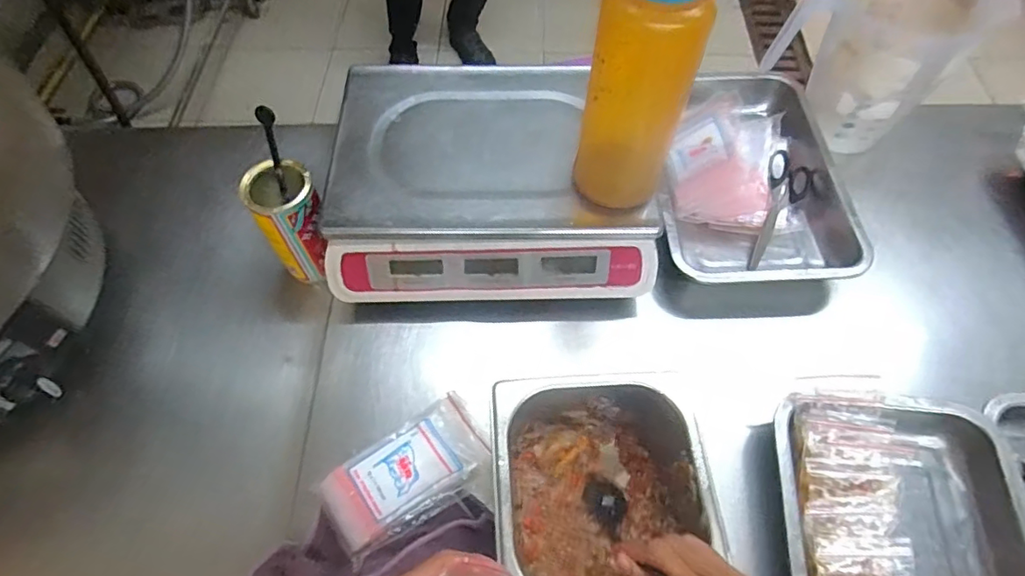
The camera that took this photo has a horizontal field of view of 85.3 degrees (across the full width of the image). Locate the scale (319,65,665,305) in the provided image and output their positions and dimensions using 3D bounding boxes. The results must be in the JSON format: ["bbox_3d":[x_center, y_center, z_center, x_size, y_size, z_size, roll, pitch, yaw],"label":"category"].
[{"bbox_3d":[-0.026,-0.117,0.607,0.328,0.111,0.257,-1,60,-1],"label":"scale"}]

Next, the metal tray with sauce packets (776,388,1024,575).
[{"bbox_3d":[0.315,0.220,0.449,0.188,0.051,0.264,5,60,3],"label":"metal tray with sauce packets"}]

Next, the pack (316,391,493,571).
[{"bbox_3d":[-0.093,0.159,0.492,0.148,0.022,0.082,-36,66,-19],"label":"pack"}]

